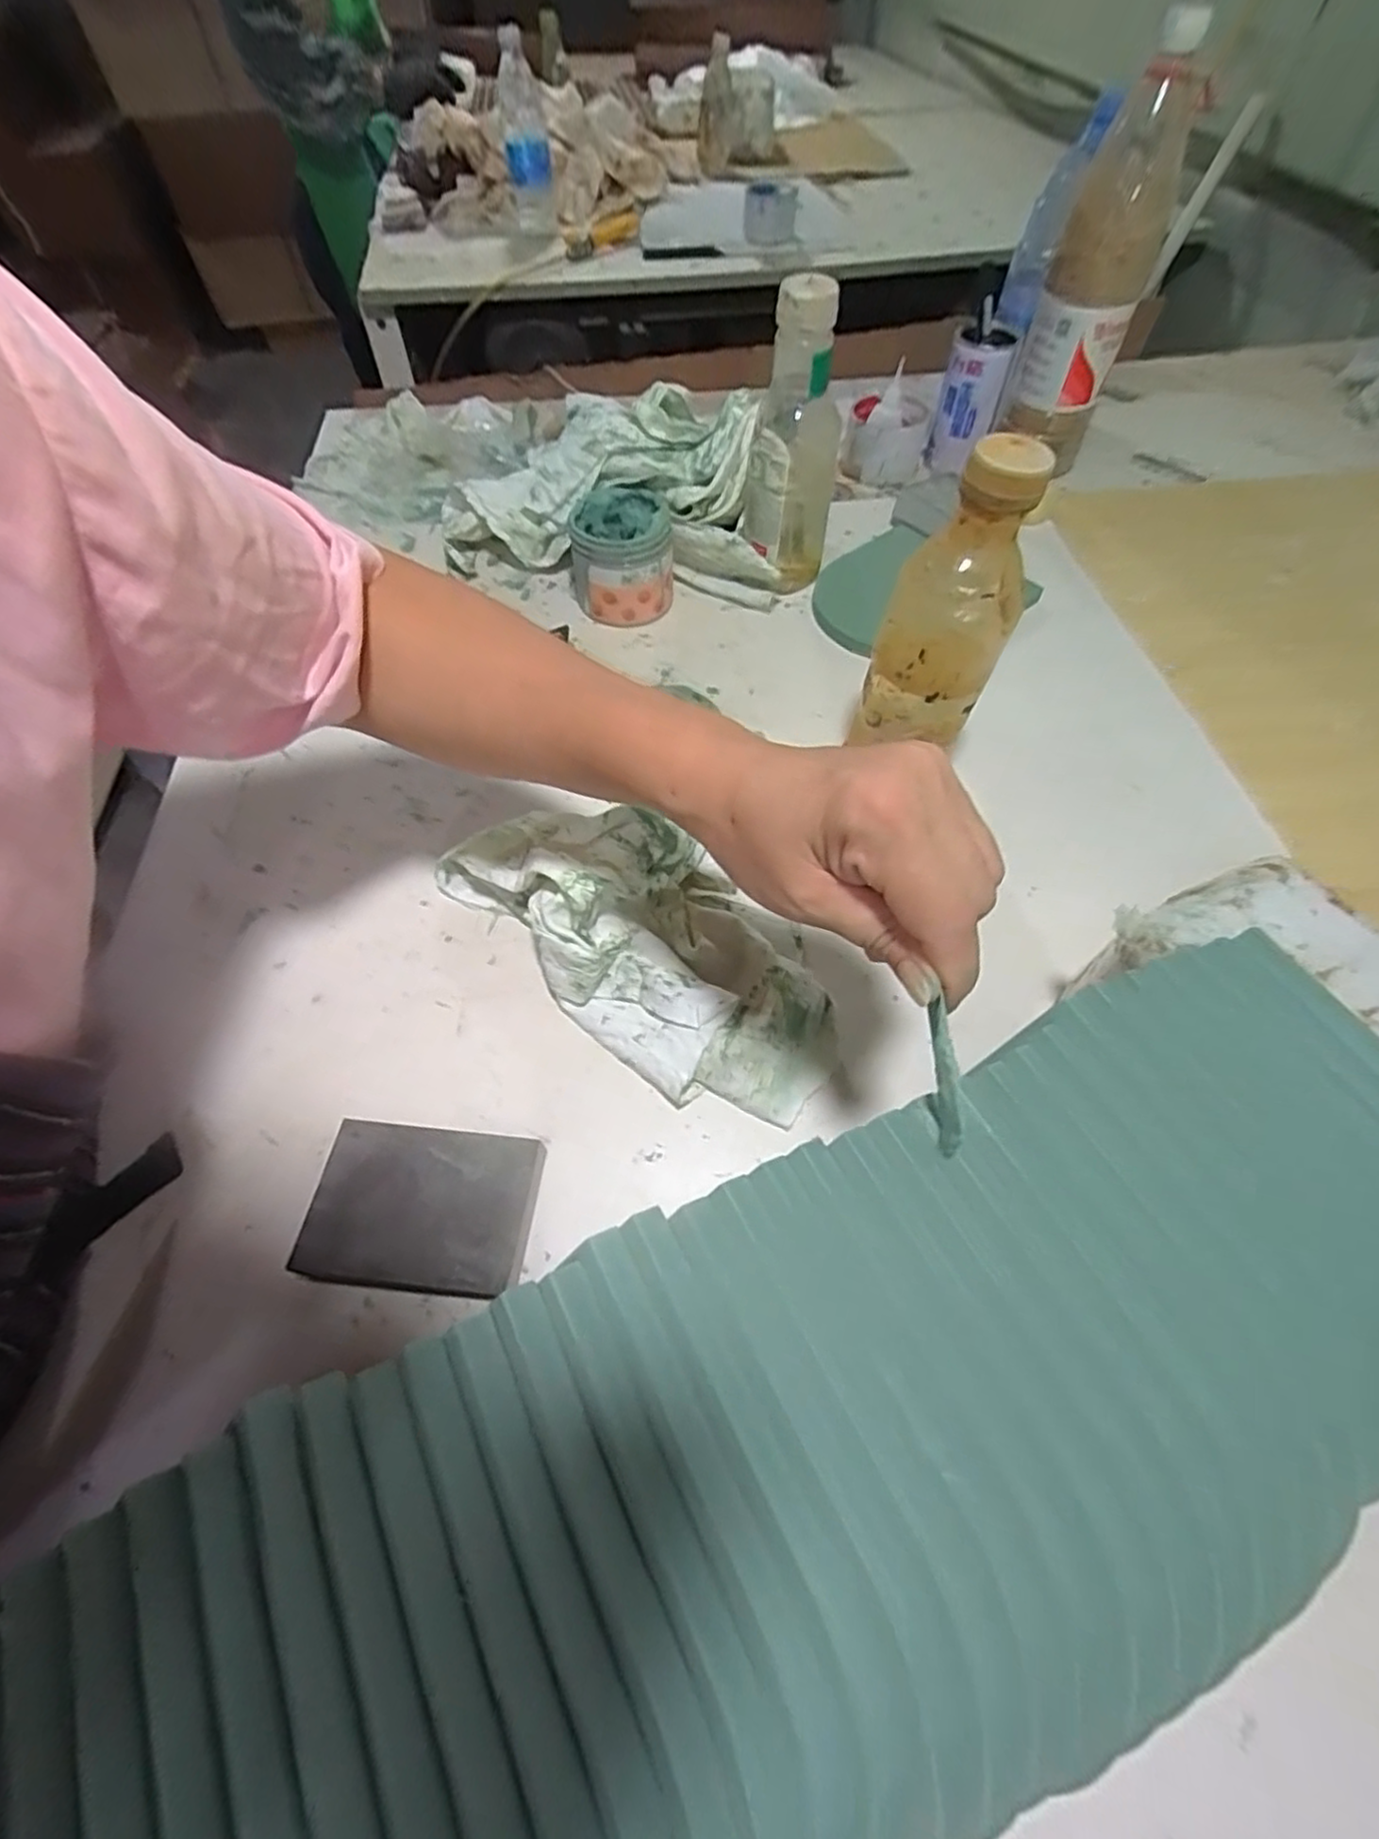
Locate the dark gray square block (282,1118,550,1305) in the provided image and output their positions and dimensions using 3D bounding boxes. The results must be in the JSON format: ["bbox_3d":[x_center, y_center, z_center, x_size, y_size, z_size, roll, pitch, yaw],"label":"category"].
[{"bbox_3d":[-0.123,0.139,0.337,0.100,0.031,0.069,4,58,4],"label":"dark gray square block"}]

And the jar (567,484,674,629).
[{"bbox_3d":[-0.055,-0.297,0.582,0.081,0.074,0.083,-5,58,-2],"label":"jar"}]

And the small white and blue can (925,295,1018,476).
[{"bbox_3d":[0.272,-0.509,0.677,0.057,0.117,0.046,15,59,10],"label":"small white and blue can"}]

